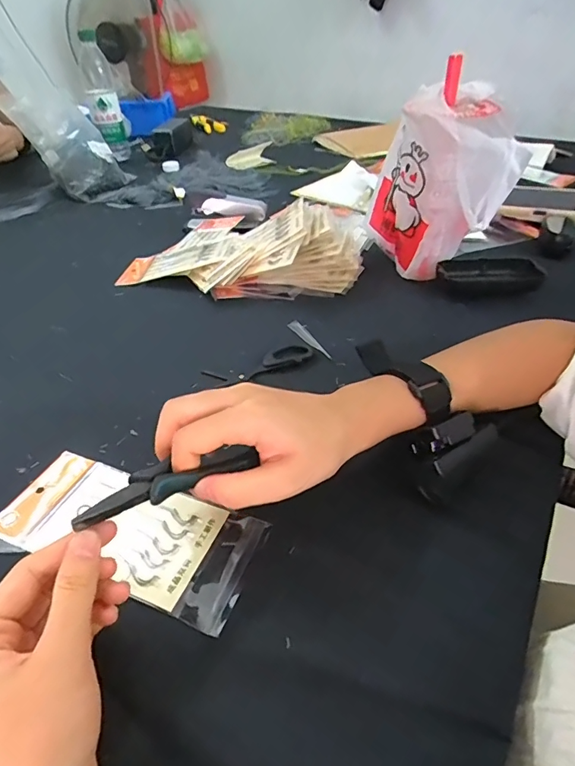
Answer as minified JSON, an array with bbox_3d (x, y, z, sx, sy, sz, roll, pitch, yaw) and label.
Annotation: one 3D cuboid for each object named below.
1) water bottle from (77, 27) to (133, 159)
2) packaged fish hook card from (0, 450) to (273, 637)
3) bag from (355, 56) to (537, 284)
[{"bbox_3d":[-0.370,-0.570,0.898,0.065,0.208,0.057,-15,43,-16],"label":"water bottle"},{"bbox_3d":[-0.105,0.093,0.293,0.172,0.004,0.072,14,43,18],"label":"packaged fish hook card"},{"bbox_3d":[0.164,-0.218,0.491,0.094,0.192,0.150,-16,43,-16],"label":"bag"}]

